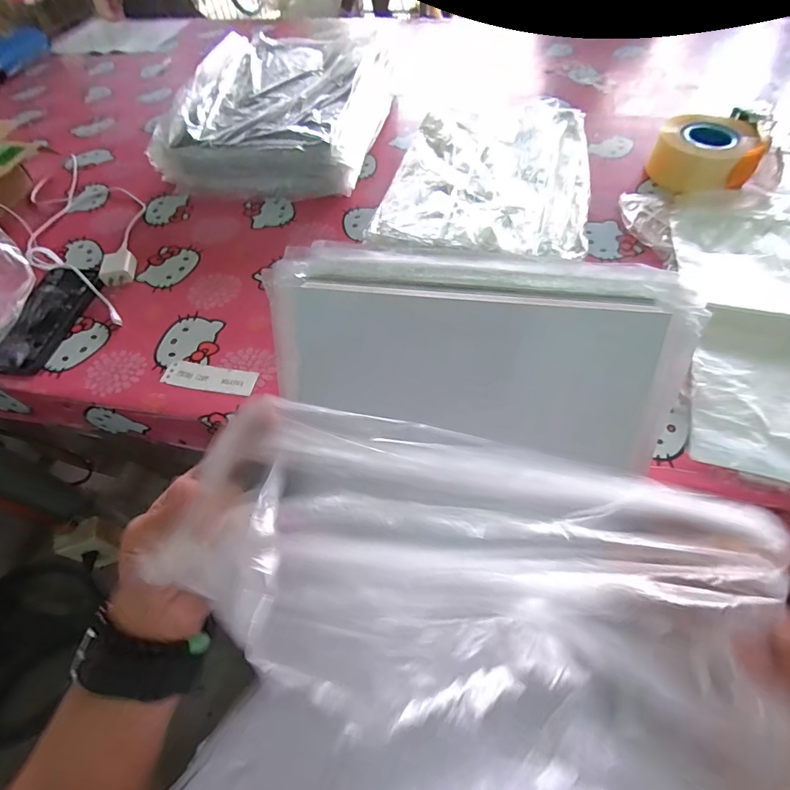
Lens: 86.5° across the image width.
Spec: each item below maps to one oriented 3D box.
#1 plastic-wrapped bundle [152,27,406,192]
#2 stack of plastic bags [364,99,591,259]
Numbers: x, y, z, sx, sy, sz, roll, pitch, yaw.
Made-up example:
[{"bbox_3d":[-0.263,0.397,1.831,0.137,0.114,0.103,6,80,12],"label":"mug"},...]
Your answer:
[{"bbox_3d":[-0.182,-0.478,0.704,0.321,0.091,0.385,9,58,10],"label":"plastic-wrapped bundle"},{"bbox_3d":[0.137,-0.312,0.598,0.263,0.046,0.341,11,58,11],"label":"stack of plastic bags"}]

